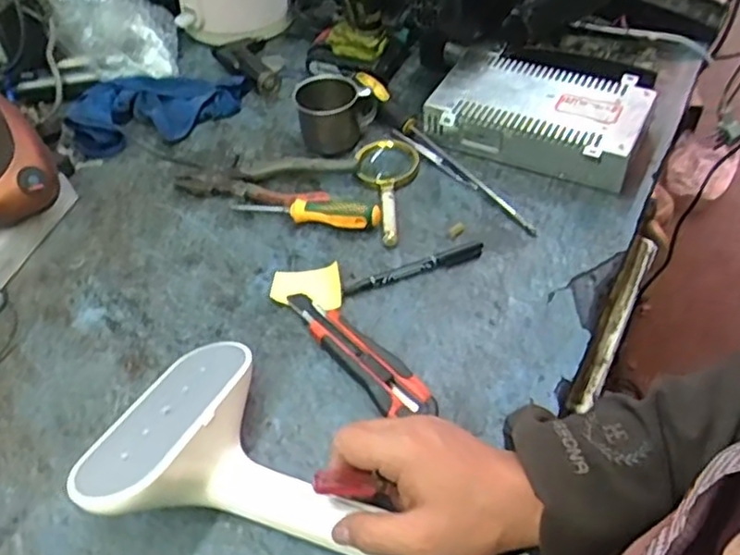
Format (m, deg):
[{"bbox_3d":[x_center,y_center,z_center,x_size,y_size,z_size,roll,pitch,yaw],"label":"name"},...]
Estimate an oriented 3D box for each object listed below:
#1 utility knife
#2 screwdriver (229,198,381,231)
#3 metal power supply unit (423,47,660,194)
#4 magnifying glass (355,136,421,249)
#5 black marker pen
[{"bbox_3d":[-0.009,0.060,0.570,0.041,0.018,0.165,-32,54,-21],"label":"utility knife"},{"bbox_3d":[-0.064,-0.070,0.672,0.152,0.032,0.023,10,52,14],"label":"screwdriver"},{"bbox_3d":[0.184,-0.179,0.736,0.217,0.050,0.144,22,55,22],"label":"metal power supply unit"},{"bbox_3d":[0.018,-0.093,0.698,0.063,0.015,0.157,0,50,5],"label":"magnifying glass"},{"bbox_3d":[0.041,-0.007,0.625,0.134,0.008,0.017,-19,51,-11],"label":"black marker pen"}]

